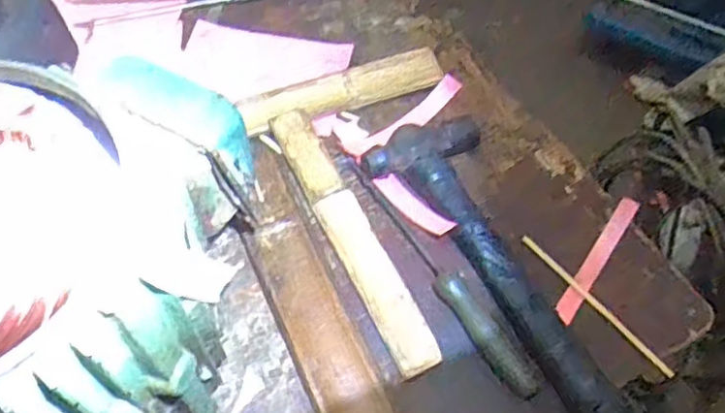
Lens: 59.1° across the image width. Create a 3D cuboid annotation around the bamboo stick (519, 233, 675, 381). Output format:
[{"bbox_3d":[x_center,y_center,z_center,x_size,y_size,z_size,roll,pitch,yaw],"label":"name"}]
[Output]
[{"bbox_3d":[0.177,0.073,0.487,0.007,0.007,0.143,-35,65,-20],"label":"bamboo stick"}]

